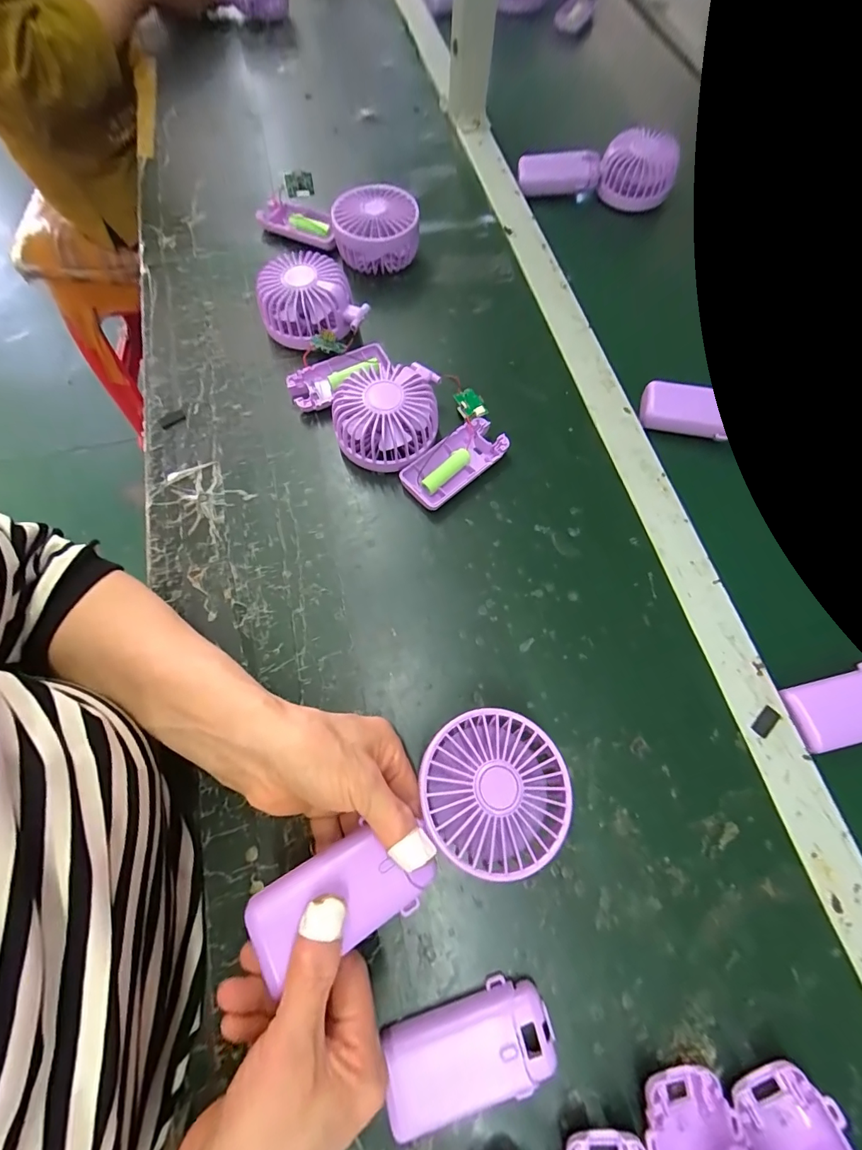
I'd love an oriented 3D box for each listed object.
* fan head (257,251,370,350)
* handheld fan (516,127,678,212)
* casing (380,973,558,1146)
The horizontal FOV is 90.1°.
[{"bbox_3d":[-0.116,-0.253,0.404,0.085,0.046,0.088,-34,74,-13],"label":"fan head"},{"bbox_3d":[0.195,-0.477,0.507,0.177,0.057,0.044,2,69,-1],"label":"handheld fan"},{"bbox_3d":[0.021,0.260,0.233,0.090,0.016,0.044,-14,71,-7],"label":"casing"}]

